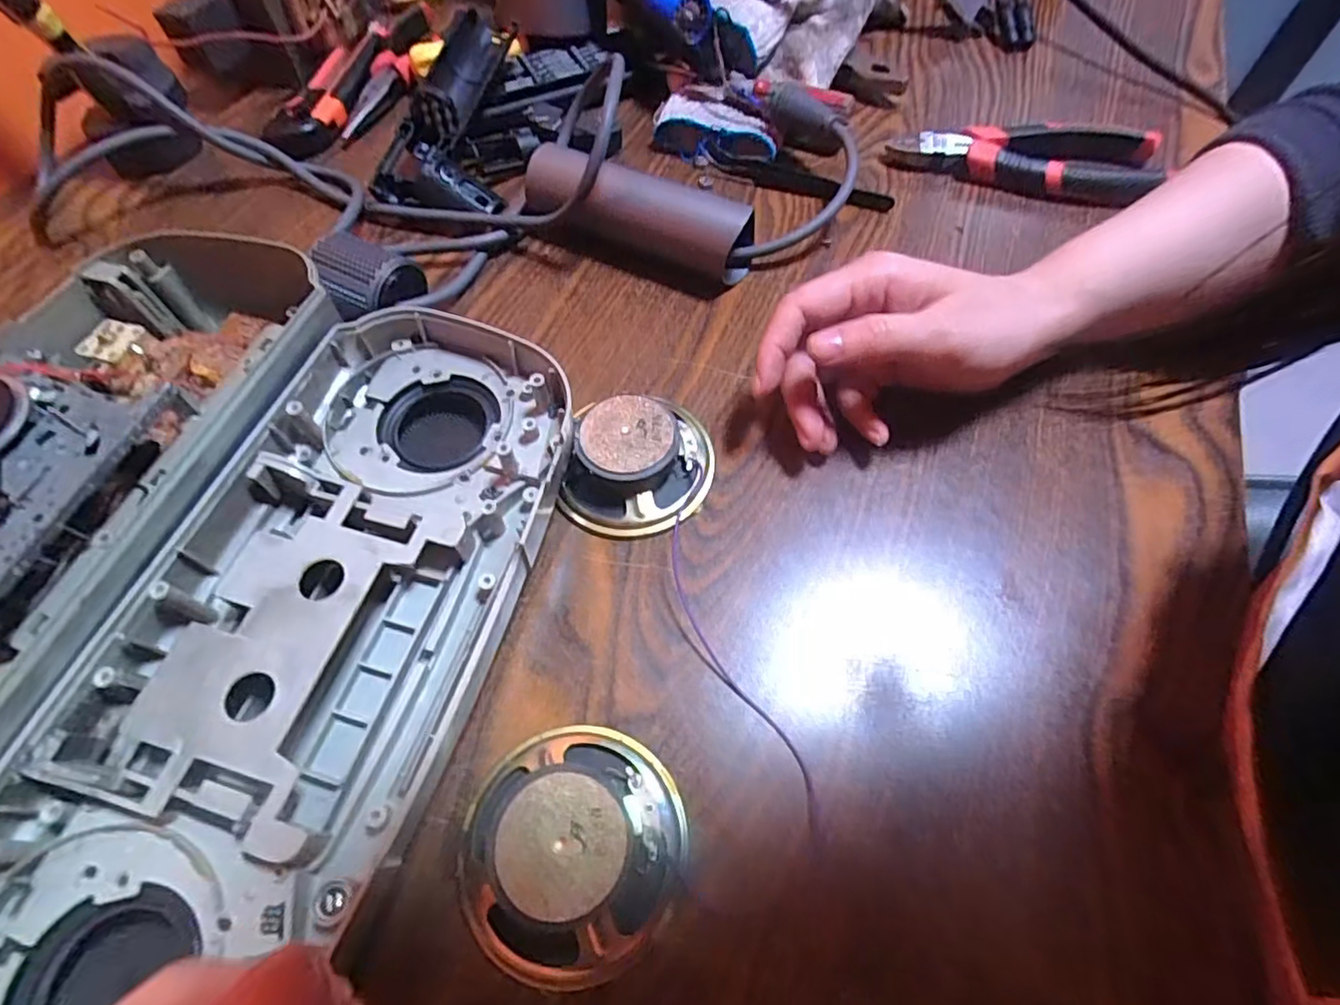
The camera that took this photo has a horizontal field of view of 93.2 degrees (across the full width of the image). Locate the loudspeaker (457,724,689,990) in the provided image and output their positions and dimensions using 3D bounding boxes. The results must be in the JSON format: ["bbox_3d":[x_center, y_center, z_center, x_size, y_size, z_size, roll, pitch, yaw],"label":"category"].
[{"bbox_3d":[-0.031,0.107,0.199,0.073,0.023,0.069,1,59,-1],"label":"loudspeaker"}]

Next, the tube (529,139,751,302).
[{"bbox_3d":[-0.019,-0.153,0.343,0.124,0.045,0.034,21,61,11],"label":"tube"}]

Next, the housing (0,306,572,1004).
[{"bbox_3d":[-0.123,0.050,0.221,0.118,0.041,0.281,13,59,7],"label":"housing"}]

